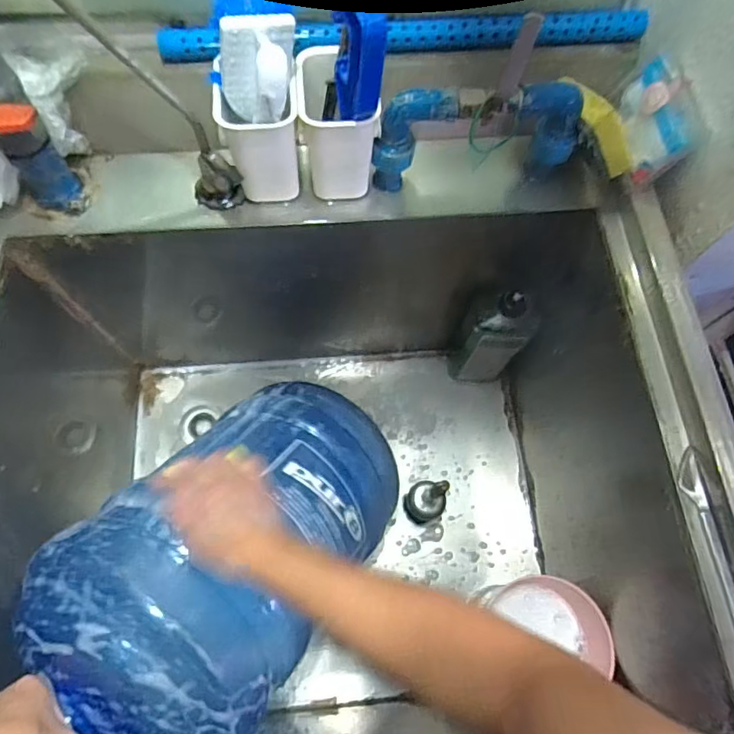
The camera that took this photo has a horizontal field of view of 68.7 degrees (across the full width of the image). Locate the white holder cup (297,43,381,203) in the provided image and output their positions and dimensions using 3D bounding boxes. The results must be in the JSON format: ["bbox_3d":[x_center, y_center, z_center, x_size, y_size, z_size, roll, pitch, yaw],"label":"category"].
[{"bbox_3d":[-0.027,-0.229,0.522,0.073,0.117,0.079,-6,70,-4],"label":"white holder cup"}]

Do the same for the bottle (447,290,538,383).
[{"bbox_3d":[0.180,-0.033,0.785,0.089,0.236,0.045,10,70,2],"label":"bottle"}]

